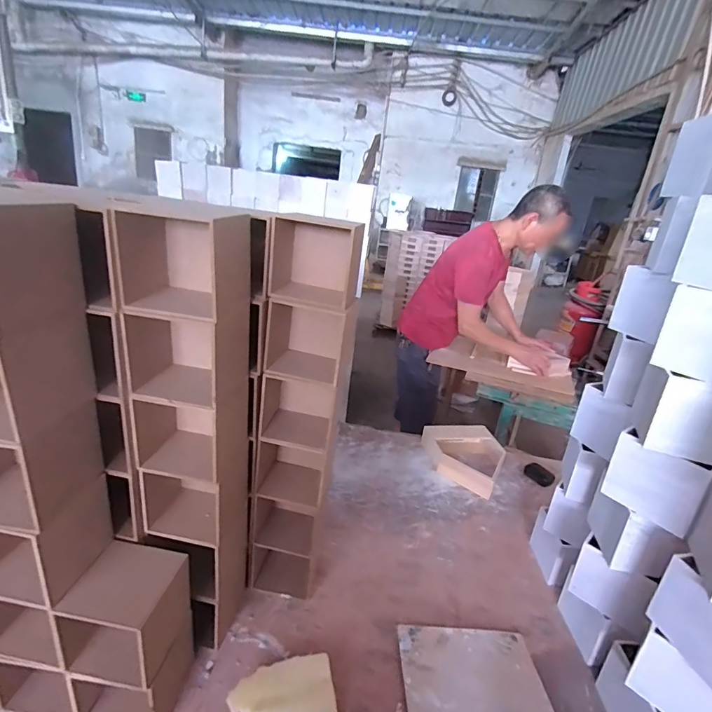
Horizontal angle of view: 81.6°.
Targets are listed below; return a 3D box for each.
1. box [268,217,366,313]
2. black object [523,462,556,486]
[{"bbox_3d":[-0.055,-0.135,0.600,0.109,0.111,0.115,9,18,9],"label":"box"},{"bbox_3d":[0.523,0.336,1.178,0.033,0.040,0.077,-6,22,-34],"label":"black object"}]

